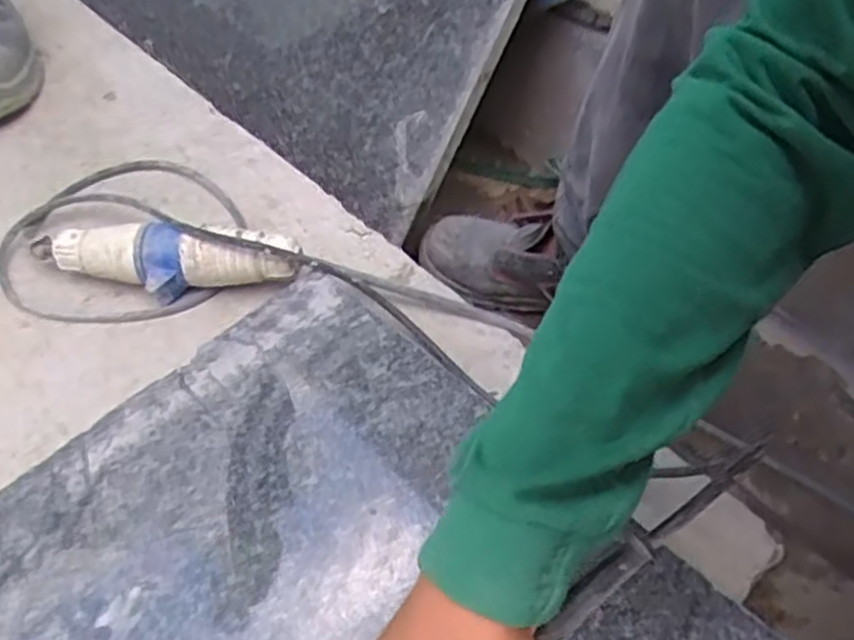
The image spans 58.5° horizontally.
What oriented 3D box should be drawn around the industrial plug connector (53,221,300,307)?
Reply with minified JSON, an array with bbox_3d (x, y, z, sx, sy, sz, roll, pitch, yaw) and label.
[{"bbox_3d":[-0.204,-0.045,0.608,0.206,0.052,0.048,0,51,3],"label":"industrial plug connector"}]

